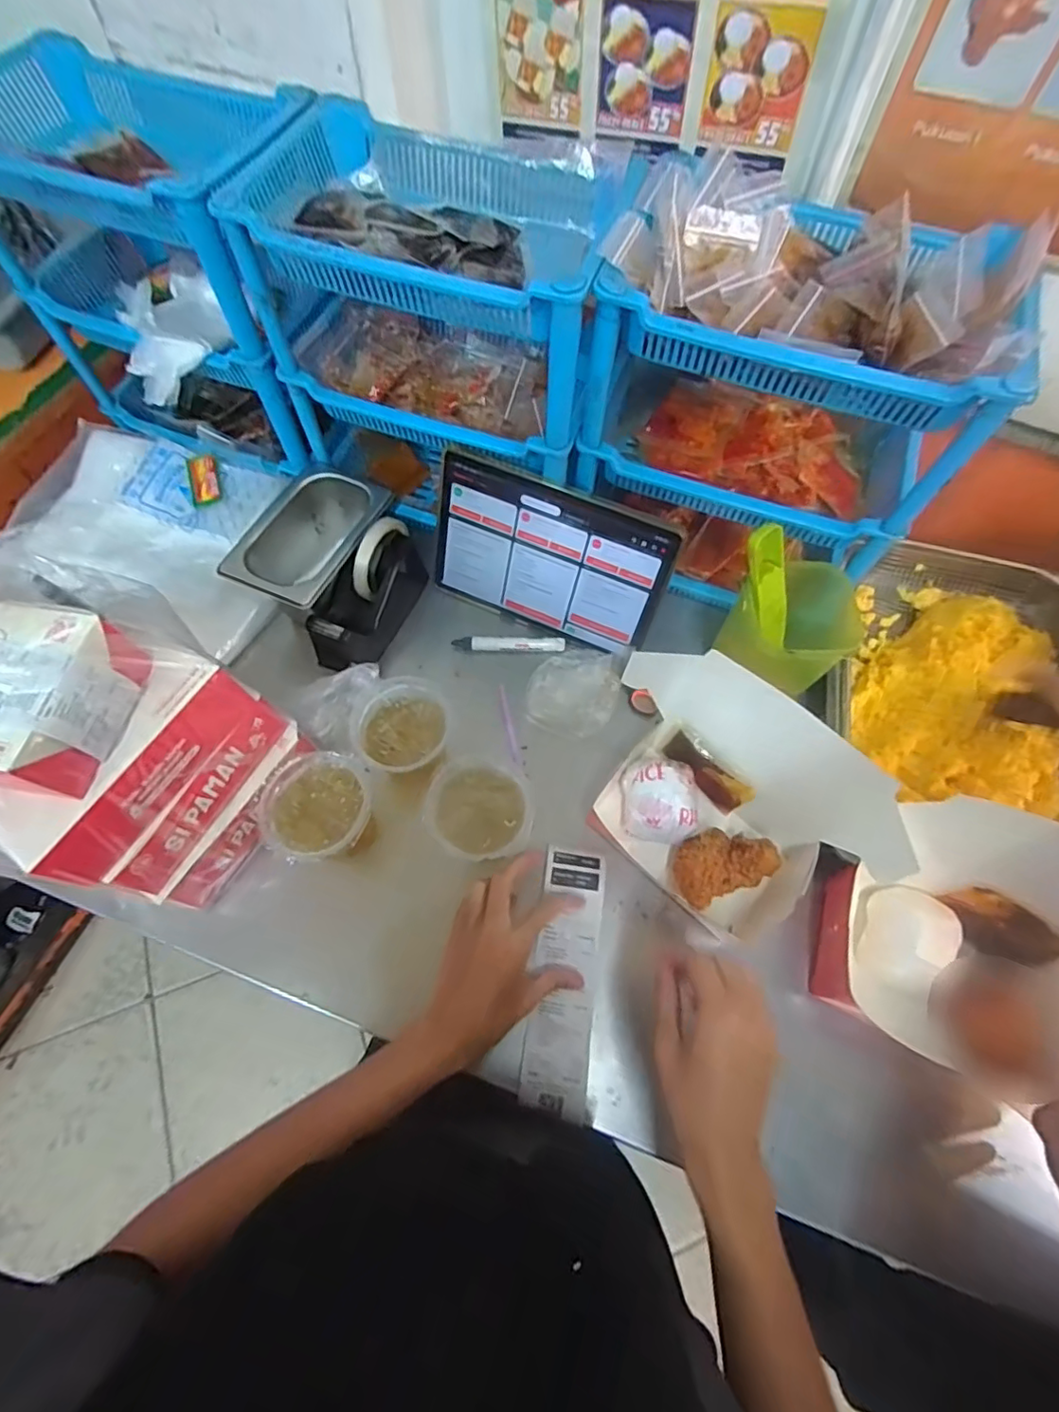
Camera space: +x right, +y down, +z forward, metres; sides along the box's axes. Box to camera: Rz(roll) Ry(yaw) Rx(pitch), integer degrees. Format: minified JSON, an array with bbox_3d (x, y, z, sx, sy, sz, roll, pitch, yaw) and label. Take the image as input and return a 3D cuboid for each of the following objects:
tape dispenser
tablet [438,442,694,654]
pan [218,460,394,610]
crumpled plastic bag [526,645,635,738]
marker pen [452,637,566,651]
[{"bbox_3d":[-0.177,-0.115,0.615,0.059,0.110,0.175,19,66,8],"label":"tape dispenser"},{"bbox_3d":[0.018,-0.151,0.607,0.248,0.166,0.009,24,44,8],"label":"tablet"},{"bbox_3d":[-0.227,-0.176,0.640,0.118,0.089,0.170,21,66,9],"label":"pan"},{"bbox_3d":[0.050,-0.022,0.614,0.092,0.041,0.110,17,66,7],"label":"crumpled plastic bag"},{"bbox_3d":[-0.023,-0.071,0.646,0.125,0.015,0.016,-2,65,-2],"label":"marker pen"}]

